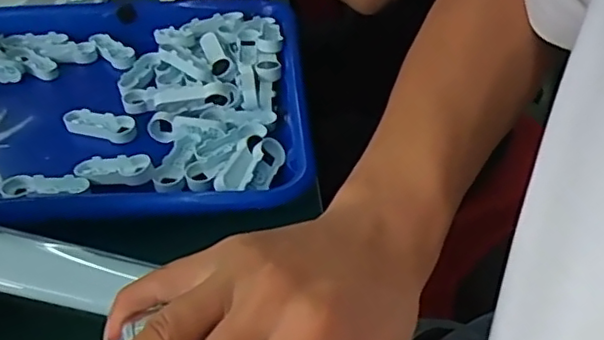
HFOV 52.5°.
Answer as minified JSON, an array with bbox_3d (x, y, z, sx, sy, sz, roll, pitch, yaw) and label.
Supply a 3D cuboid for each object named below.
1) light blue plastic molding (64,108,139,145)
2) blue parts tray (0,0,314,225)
[{"bbox_3d":[-0.135,-0.029,0.415,0.050,0.014,0.017,12,42,15],"label":"light blue plastic molding"},{"bbox_3d":[-0.159,-0.048,0.417,0.312,0.043,0.253,-5,40,-4],"label":"blue parts tray"}]

